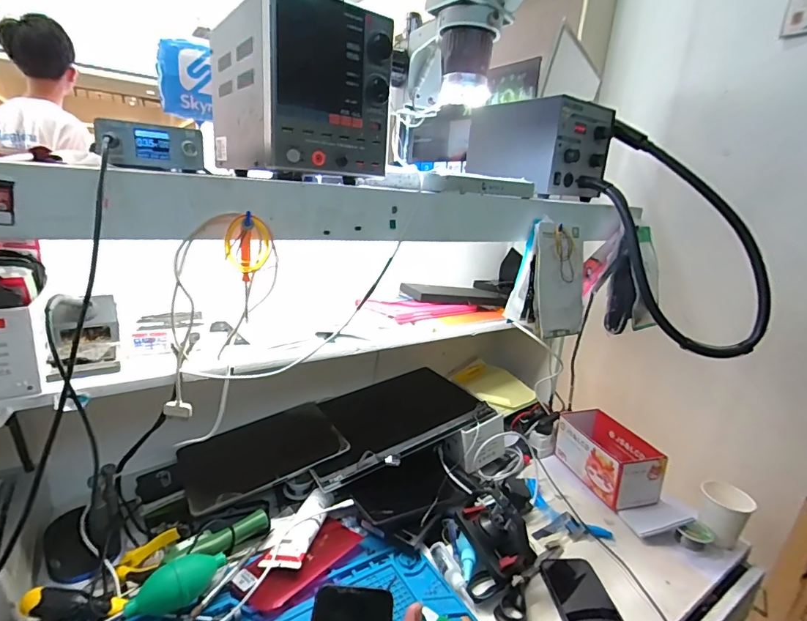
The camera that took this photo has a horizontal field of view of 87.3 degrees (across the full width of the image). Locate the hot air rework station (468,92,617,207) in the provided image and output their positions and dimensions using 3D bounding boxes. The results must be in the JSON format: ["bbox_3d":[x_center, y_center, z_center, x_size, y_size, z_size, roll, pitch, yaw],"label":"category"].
[{"bbox_3d":[0.256,-0.301,0.804,0.182,0.141,0.209,-7,20,-36],"label":"hot air rework station"}]

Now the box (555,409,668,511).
[{"bbox_3d":[0.373,0.271,0.802,0.100,0.093,0.204,0,16,-16],"label":"box"}]

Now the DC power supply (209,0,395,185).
[{"bbox_3d":[-0.138,-0.256,0.521,0.155,0.164,0.201,-10,21,-41],"label":"DC power supply"}]

